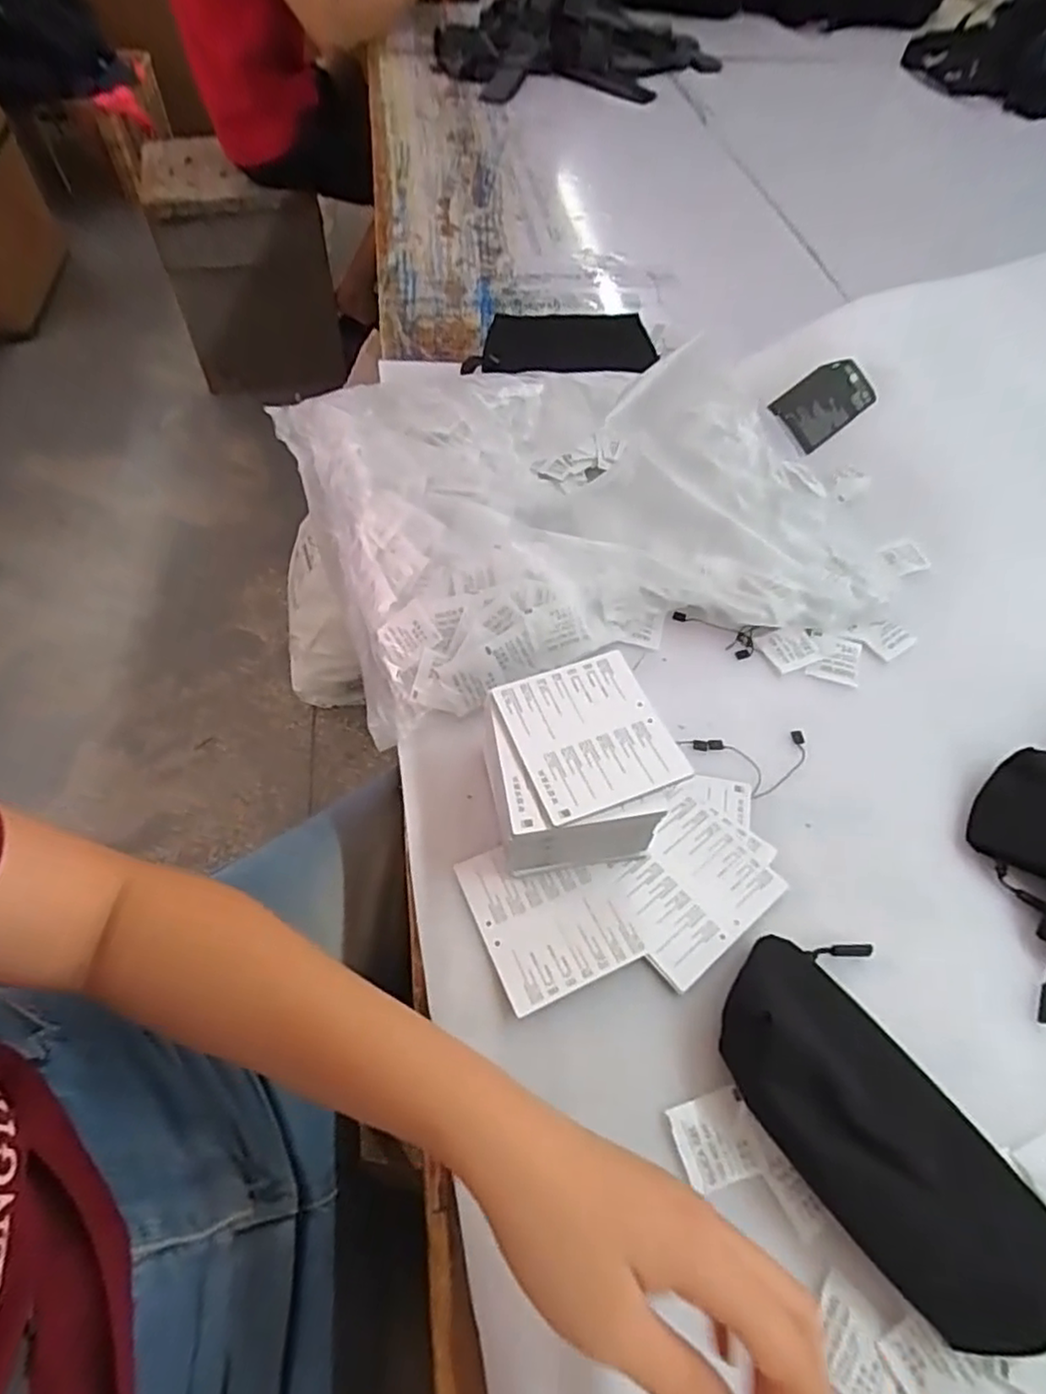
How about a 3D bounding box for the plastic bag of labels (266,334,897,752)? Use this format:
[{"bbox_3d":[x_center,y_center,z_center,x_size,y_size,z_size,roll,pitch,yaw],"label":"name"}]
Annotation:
[{"bbox_3d":[0.064,-0.168,0.579,0.506,0.074,0.363,-9,57,-8],"label":"plastic bag of labels"}]

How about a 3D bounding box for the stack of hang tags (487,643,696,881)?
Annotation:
[{"bbox_3d":[0.033,0.043,0.435,0.110,0.071,0.114,-6,57,-6],"label":"stack of hang tags"}]

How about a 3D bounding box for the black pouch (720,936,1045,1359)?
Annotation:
[{"bbox_3d":[0.192,0.223,0.339,0.113,0.044,0.214,-26,61,-18],"label":"black pouch"}]

